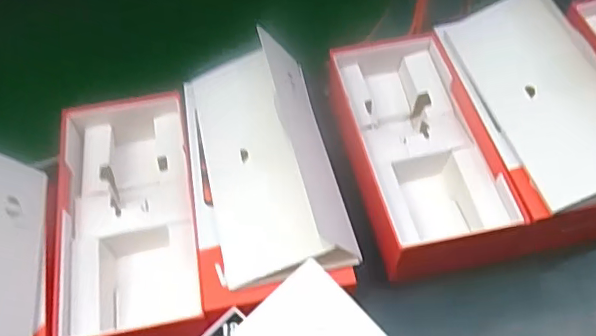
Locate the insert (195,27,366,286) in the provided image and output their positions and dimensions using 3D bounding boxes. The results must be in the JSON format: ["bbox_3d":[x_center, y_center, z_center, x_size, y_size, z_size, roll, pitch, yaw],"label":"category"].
[{"bbox_3d":[-0.022,-0.010,0.365,0.085,0.054,0.170,-13,55,-4],"label":"insert"}]

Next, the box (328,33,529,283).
[{"bbox_3d":[0.086,-0.014,0.418,0.095,0.050,0.186,-11,55,-3],"label":"box"}]

